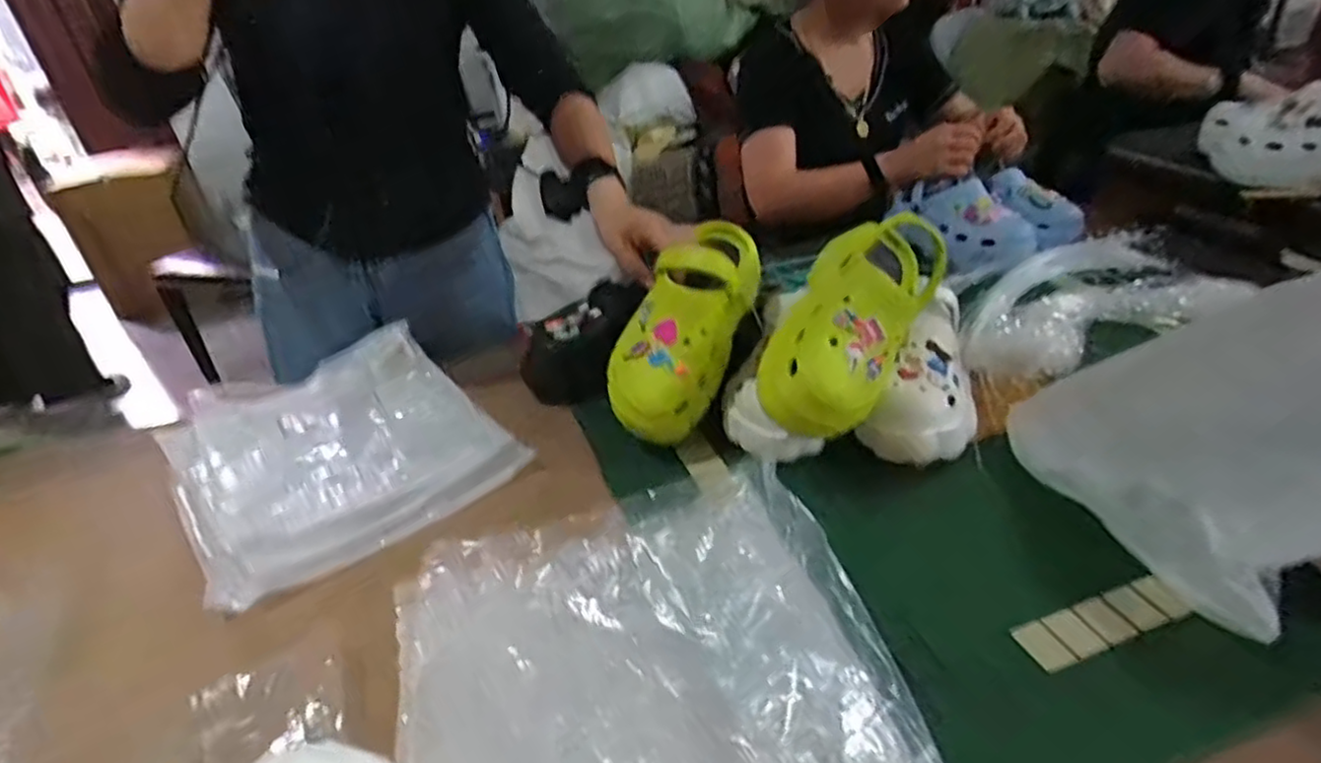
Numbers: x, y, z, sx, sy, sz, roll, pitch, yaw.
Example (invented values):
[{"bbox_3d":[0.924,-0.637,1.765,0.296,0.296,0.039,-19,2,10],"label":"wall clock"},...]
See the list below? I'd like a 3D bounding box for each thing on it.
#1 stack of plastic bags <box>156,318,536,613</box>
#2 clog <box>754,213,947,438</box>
[{"bbox_3d":[-0.394,0.067,0.835,0.328,0.039,0.409,-28,39,-29],"label":"stack of plastic bags"},{"bbox_3d":[0.189,-0.070,0.694,0.130,0.093,0.273,17,57,30],"label":"clog"}]

